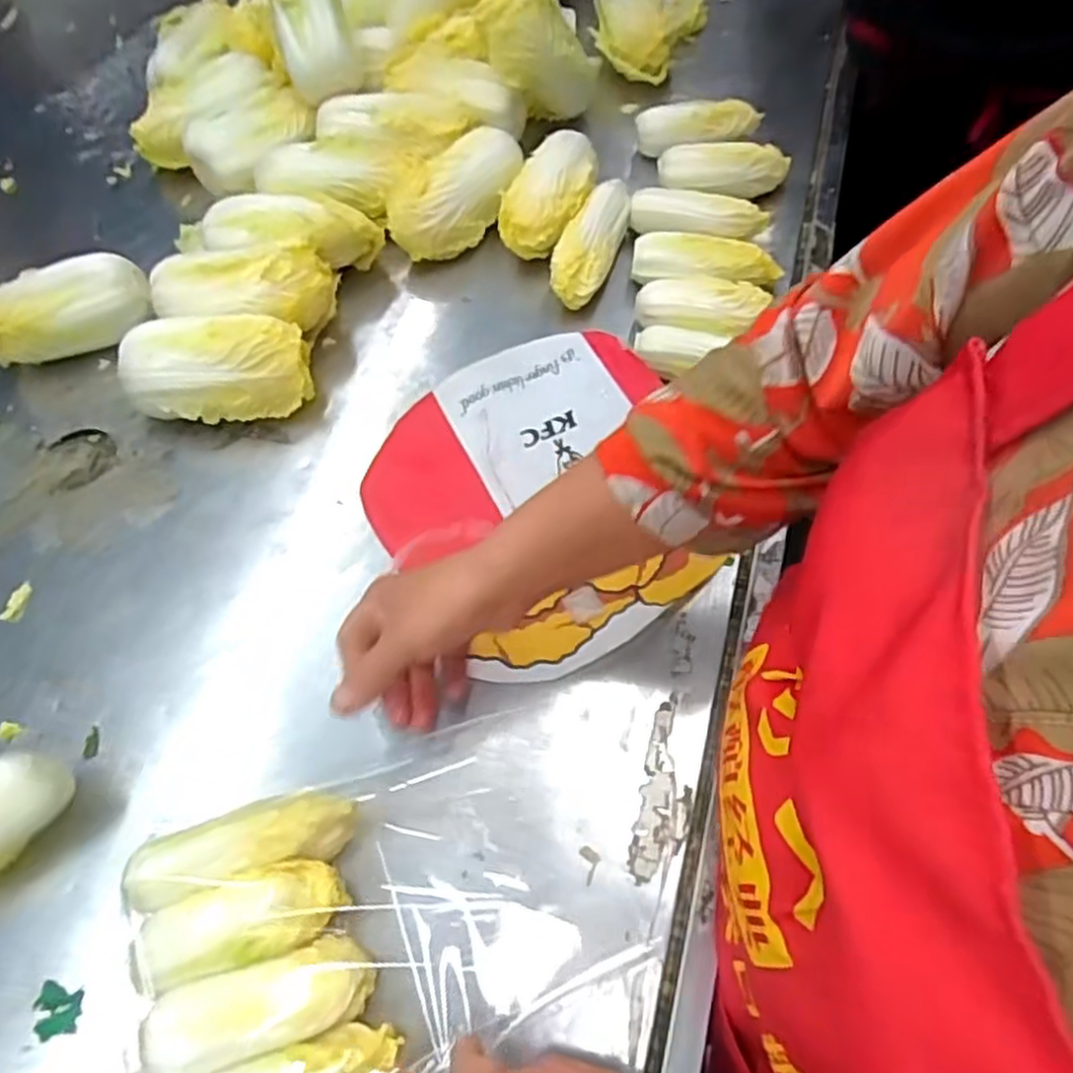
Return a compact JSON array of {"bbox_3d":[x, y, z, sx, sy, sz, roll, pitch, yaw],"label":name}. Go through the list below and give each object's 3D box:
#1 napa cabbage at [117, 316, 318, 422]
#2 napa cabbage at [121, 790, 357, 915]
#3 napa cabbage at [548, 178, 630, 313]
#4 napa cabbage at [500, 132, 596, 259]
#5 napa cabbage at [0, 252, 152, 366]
[{"bbox_3d":[-0.249,-0.133,0.584,0.134,0.069,0.075,-8,64,-1],"label":"napa cabbage"},{"bbox_3d":[-0.170,0.182,0.434,0.127,0.053,0.037,-15,64,-5],"label":"napa cabbage"},{"bbox_3d":[0.048,-0.258,0.644,0.045,0.033,0.131,20,67,12],"label":"napa cabbage"},{"bbox_3d":[0.012,-0.304,0.665,0.066,0.053,0.122,25,68,14],"label":"napa cabbage"},{"bbox_3d":[-0.403,-0.189,0.628,0.148,0.063,0.066,-18,64,-6],"label":"napa cabbage"}]

